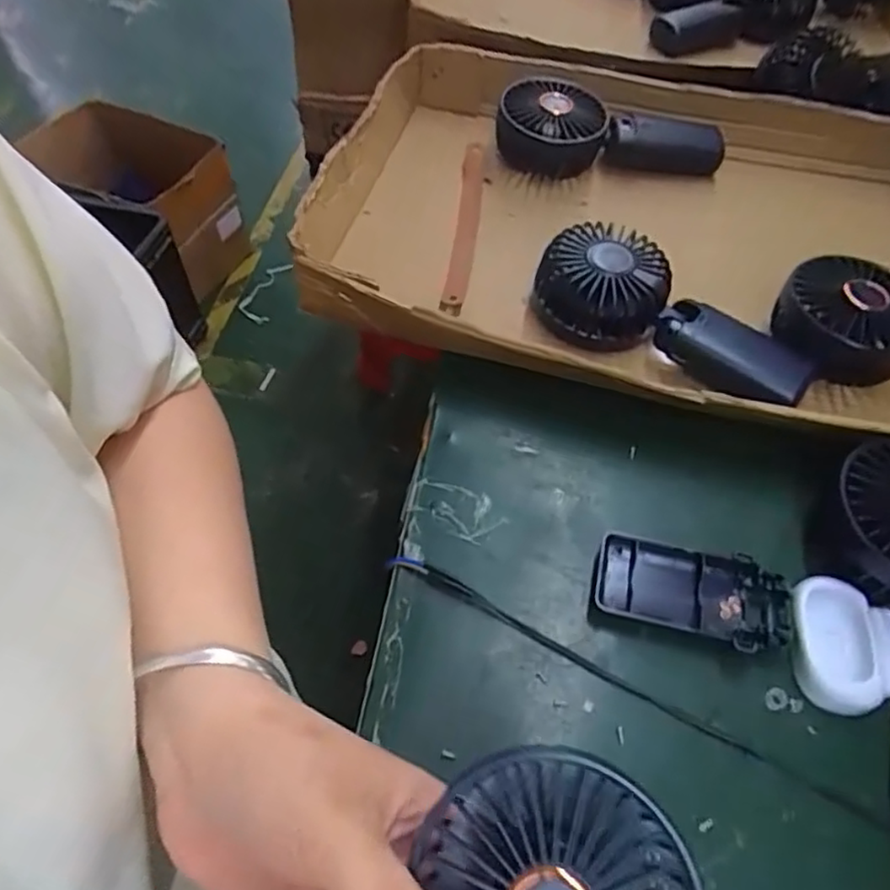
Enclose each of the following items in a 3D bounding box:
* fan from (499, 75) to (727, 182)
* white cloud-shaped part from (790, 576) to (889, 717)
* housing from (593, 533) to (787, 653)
[{"bbox_3d":[0.135,-0.251,0.530,0.183,0.049,0.079,9,55,6],"label":"fan"},{"bbox_3d":[0.200,0.099,0.317,0.060,0.014,0.061,12,56,7],"label":"white cloud-shaped part"},{"bbox_3d":[0.125,0.076,0.333,0.093,0.014,0.048,15,56,9],"label":"housing"}]

